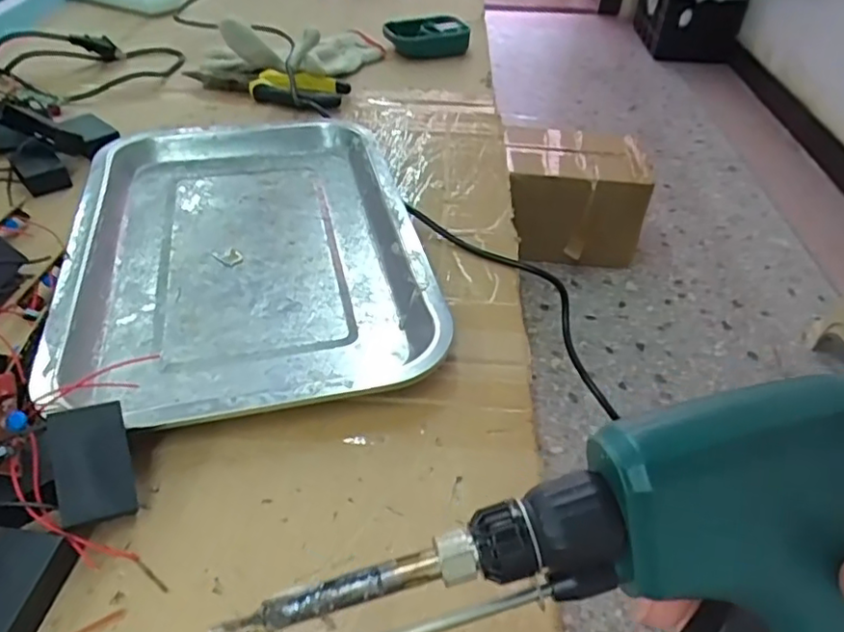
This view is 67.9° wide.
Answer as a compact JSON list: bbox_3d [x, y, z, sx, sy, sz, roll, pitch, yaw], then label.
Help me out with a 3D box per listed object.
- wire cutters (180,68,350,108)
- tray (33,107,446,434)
[{"bbox_3d":[-0.148,-0.228,0.605,0.154,0.017,0.069,21,45,21],"label":"wire cutters"},{"bbox_3d":[-0.114,-0.051,0.409,0.206,0.022,0.299,-8,43,-11],"label":"tray"}]

